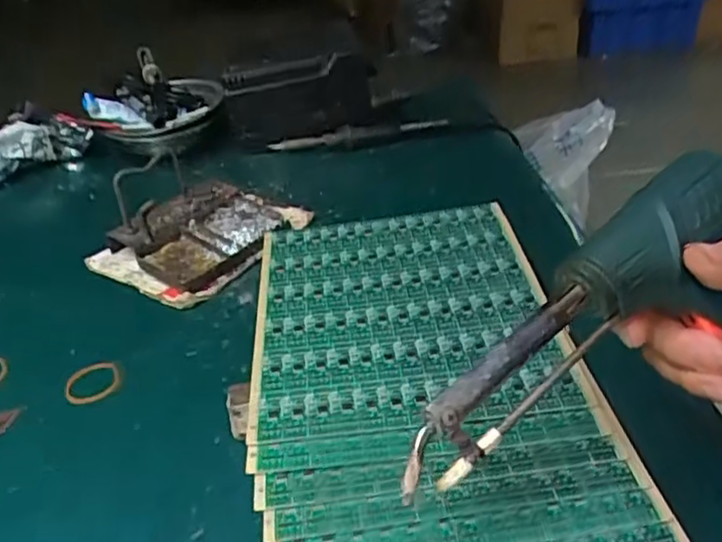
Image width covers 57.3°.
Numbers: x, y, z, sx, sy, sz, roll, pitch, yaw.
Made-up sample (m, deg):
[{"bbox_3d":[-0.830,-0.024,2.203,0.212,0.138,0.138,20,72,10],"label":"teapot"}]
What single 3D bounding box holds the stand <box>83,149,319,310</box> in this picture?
[{"bbox_3d":[-0.129,-0.050,0.523,0.111,0.069,0.139,19,40,32],"label":"stand"}]

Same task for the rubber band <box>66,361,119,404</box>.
[{"bbox_3d":[-0.169,0.070,0.417,0.032,0.005,0.026,-19,36,-20],"label":"rubber band"}]

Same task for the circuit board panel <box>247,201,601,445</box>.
[{"bbox_3d":[0.021,0.017,0.389,0.164,0.009,0.192,-6,33,-1],"label":"circuit board panel"}]

